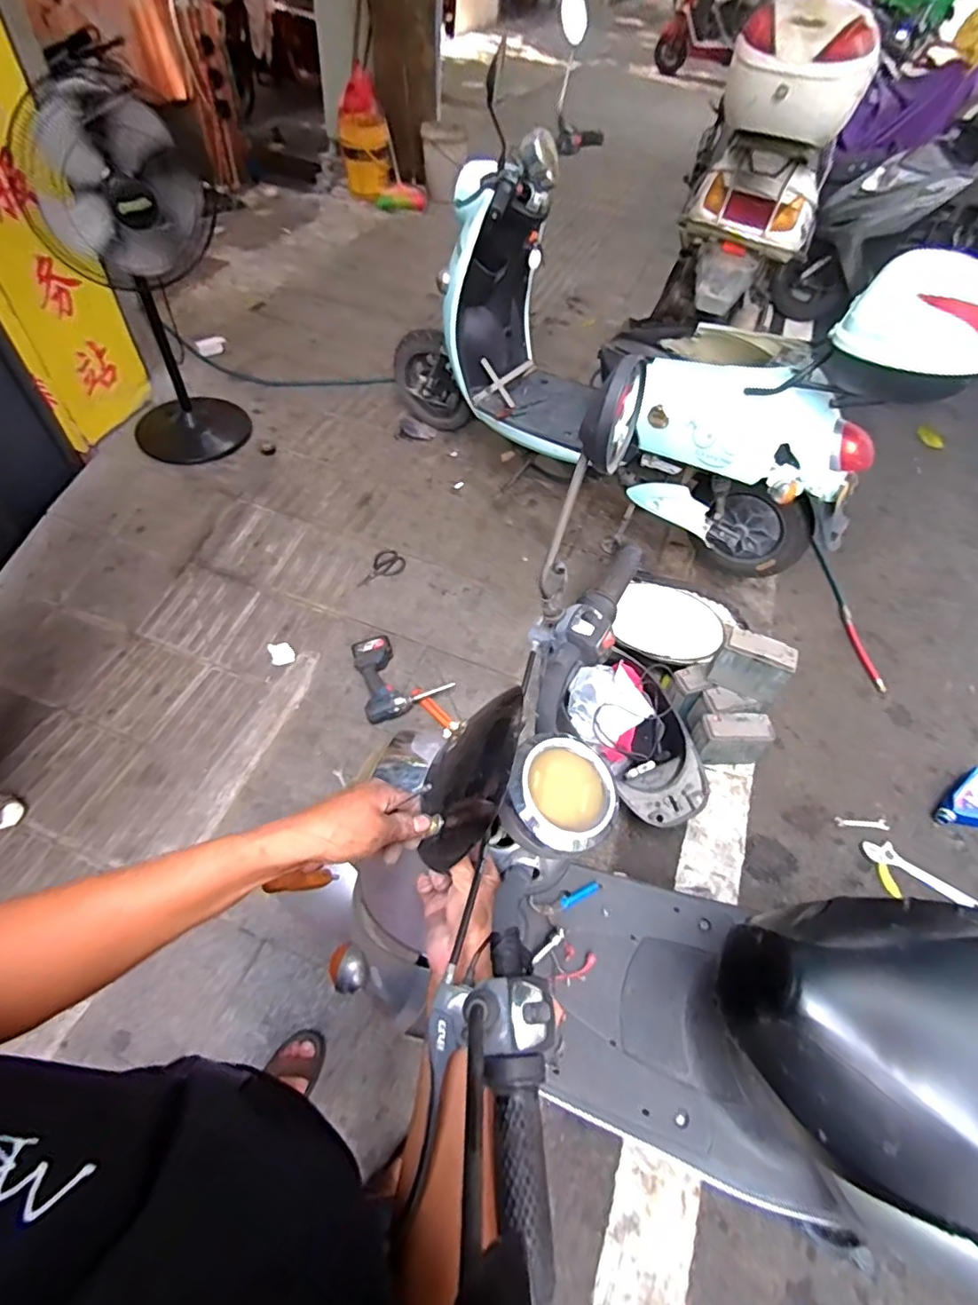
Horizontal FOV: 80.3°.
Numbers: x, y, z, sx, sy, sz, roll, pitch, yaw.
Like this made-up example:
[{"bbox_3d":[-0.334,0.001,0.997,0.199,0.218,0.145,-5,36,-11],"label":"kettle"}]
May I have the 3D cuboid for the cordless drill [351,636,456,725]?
[{"bbox_3d":[-0.254,0.055,1.711,0.263,0.070,0.250,-11,55,-13],"label":"cordless drill"}]

